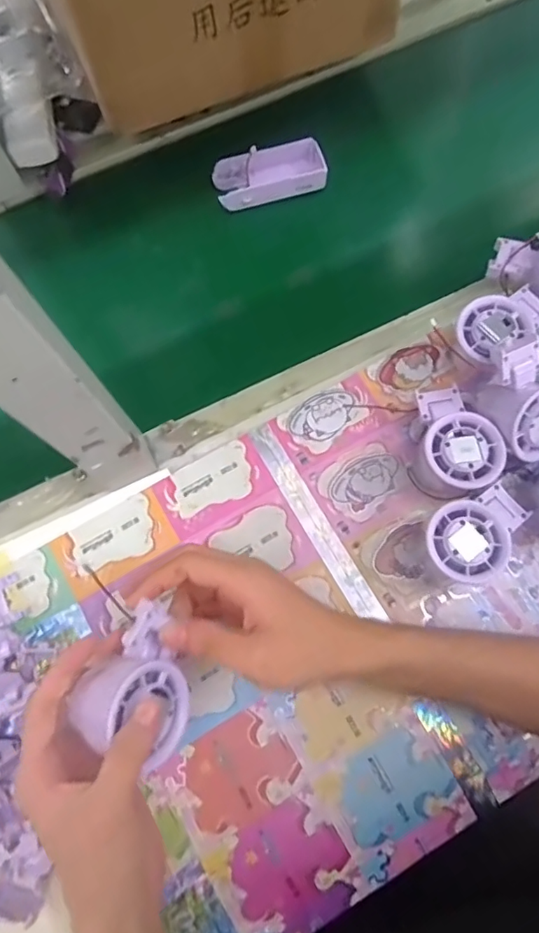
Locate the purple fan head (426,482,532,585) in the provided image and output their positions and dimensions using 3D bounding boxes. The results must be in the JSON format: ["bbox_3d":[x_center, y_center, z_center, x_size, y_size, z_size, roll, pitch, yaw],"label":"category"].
[{"bbox_3d":[0.154,0.052,0.399,0.082,0.054,0.056,-31,74,-7],"label":"purple fan head"}]

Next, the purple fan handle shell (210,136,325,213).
[{"bbox_3d":[0.000,-0.298,0.535,0.108,0.021,0.055,-16,73,-3],"label":"purple fan handle shell"}]

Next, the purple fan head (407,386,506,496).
[{"bbox_3d":[0.139,-0.018,0.415,0.057,0.055,0.084,-22,73,-5],"label":"purple fan head"}]

